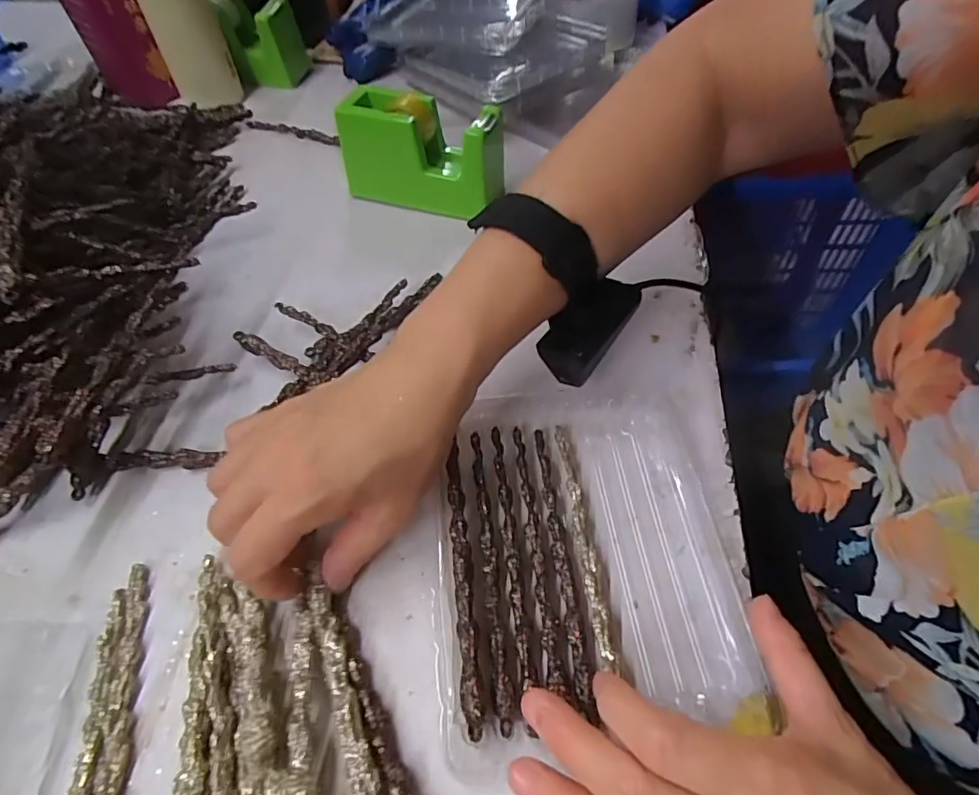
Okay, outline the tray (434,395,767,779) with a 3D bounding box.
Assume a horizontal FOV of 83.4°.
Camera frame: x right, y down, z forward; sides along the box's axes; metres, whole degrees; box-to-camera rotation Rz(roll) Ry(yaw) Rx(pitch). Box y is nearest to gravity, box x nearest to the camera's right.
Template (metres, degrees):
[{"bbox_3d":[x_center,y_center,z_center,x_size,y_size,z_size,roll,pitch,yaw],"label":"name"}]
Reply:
[{"bbox_3d":[0.046,0.074,0.288,0.147,0.023,0.181,-5,54,-3],"label":"tray"}]

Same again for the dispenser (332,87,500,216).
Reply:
[{"bbox_3d":[-0.055,-0.203,0.461,0.130,0.075,0.056,16,56,12],"label":"dispenser"}]

